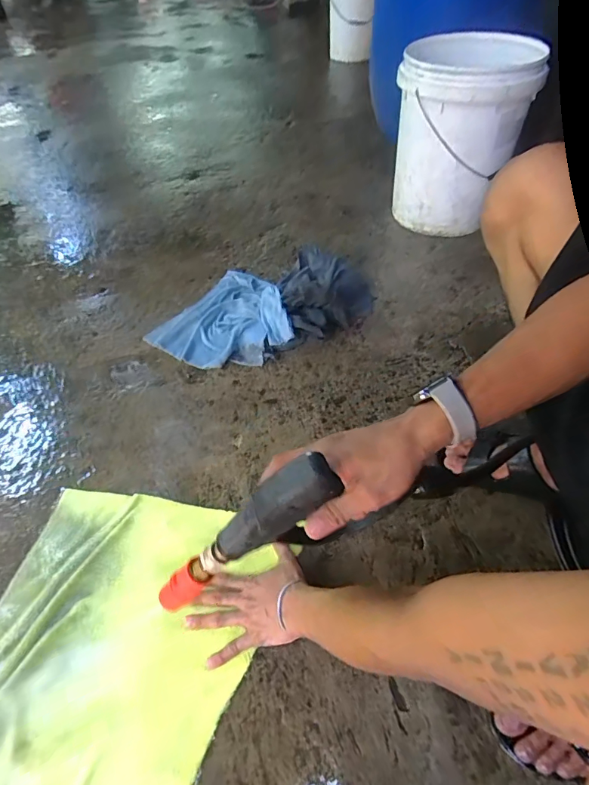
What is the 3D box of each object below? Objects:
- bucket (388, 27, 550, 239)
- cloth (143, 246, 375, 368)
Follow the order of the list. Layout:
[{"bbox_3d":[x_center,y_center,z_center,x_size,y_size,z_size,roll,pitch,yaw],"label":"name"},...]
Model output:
[{"bbox_3d":[0.396,-0.633,1.074,0.272,0.380,0.304,9,51,11],"label":"bucket"},{"bbox_3d":[-0.071,-0.214,0.953,0.477,0.071,0.329,-14,50,-8],"label":"cloth"}]

